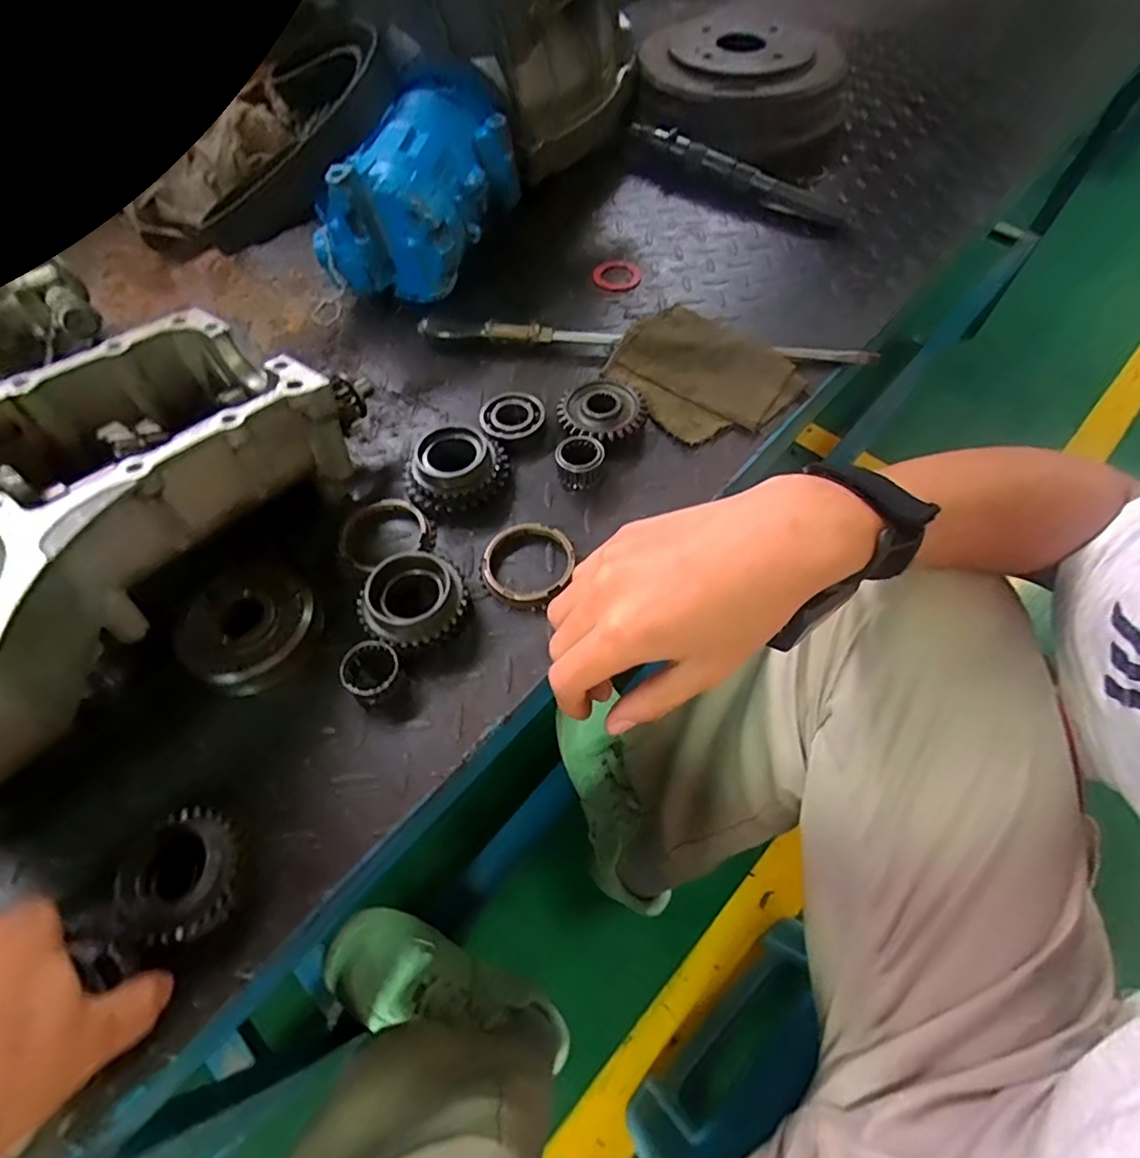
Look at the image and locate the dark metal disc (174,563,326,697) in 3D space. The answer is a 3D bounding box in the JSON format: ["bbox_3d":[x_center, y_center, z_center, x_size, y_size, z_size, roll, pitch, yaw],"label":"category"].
[{"bbox_3d":[-0.196,0.030,0.360,0.075,0.026,0.077,-1,59,2],"label":"dark metal disc"}]

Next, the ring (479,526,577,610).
[{"bbox_3d":[-0.028,-0.010,0.384,0.056,0.013,0.060,26,64,16],"label":"ring"}]

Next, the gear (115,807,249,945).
[{"bbox_3d":[-0.185,0.145,0.283,0.050,0.030,0.056,-39,66,-19],"label":"gear"}]

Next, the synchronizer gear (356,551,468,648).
[{"bbox_3d":[-0.095,0.015,0.358,0.056,0.030,0.062,28,64,17],"label":"synchronizer gear"}]

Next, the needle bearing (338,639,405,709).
[{"bbox_3d":[-0.116,0.055,0.340,0.033,0.019,0.032,-1,59,2],"label":"needle bearing"}]

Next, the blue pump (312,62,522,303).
[{"bbox_3d":[-0.130,-0.361,0.545,0.123,0.120,0.219,20,62,13],"label":"blue pump"}]

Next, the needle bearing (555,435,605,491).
[{"bbox_3d":[0.007,-0.086,0.428,0.034,0.027,0.034,-1,59,2],"label":"needle bearing"}]

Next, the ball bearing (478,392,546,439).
[{"bbox_3d":[-0.046,-0.126,0.462,0.051,0.019,0.045,-6,59,-2],"label":"ball bearing"}]

